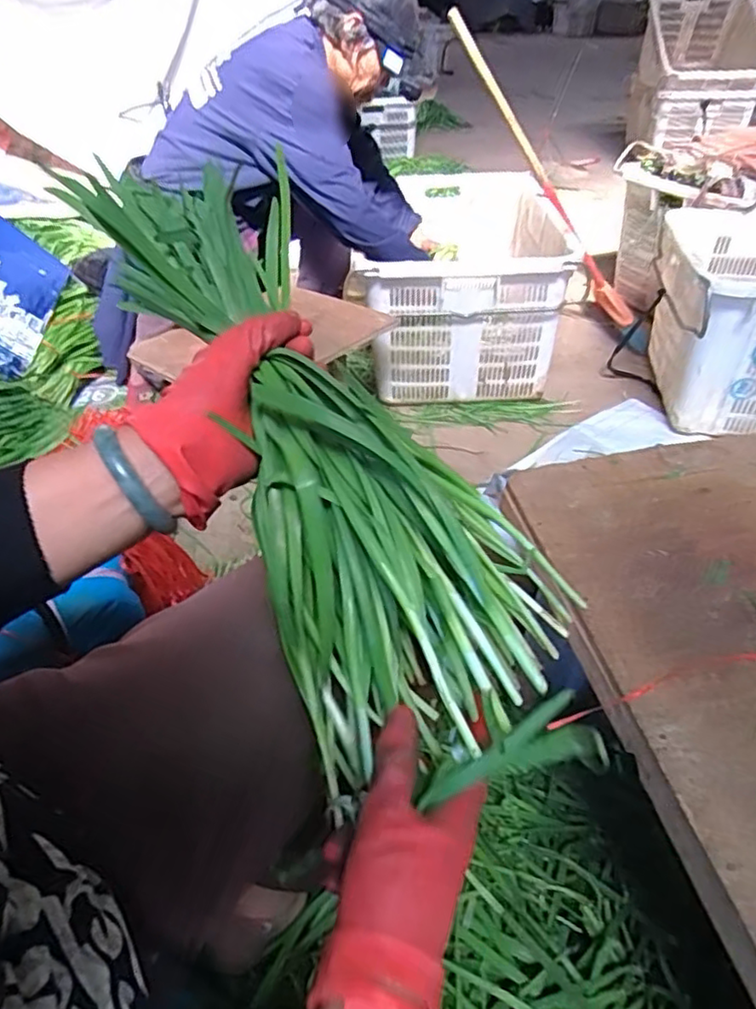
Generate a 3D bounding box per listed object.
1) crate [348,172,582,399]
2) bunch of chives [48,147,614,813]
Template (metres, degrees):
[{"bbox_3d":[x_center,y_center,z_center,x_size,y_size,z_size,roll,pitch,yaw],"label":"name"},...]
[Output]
[{"bbox_3d":[0.235,-0.576,1.627,0.432,0.382,0.694,6,41,9],"label":"crate"},{"bbox_3d":[-0.035,-0.032,0.395,0.178,0.093,0.402,-29,82,-27],"label":"bunch of chives"}]

